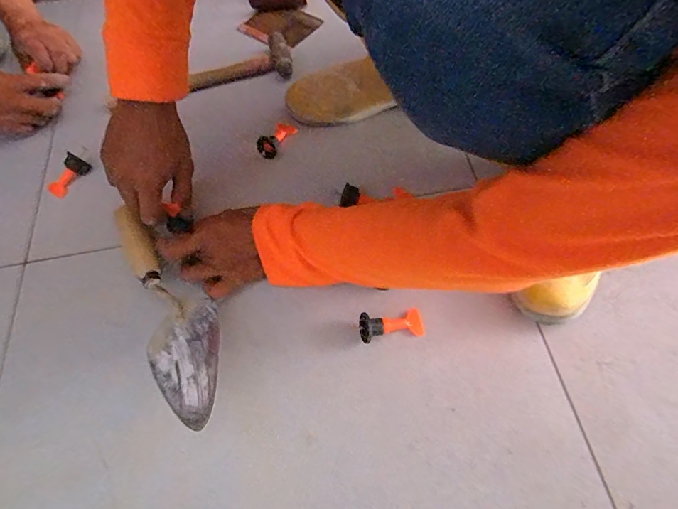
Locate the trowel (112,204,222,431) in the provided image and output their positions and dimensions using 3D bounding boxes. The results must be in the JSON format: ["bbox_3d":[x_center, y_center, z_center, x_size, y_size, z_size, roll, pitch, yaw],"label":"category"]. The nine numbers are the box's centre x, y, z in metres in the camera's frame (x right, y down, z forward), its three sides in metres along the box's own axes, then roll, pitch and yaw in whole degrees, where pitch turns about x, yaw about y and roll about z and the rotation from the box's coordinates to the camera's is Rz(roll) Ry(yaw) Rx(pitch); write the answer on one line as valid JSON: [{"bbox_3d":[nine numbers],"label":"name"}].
[{"bbox_3d":[-0.186,0.065,0.452,0.088,0.058,0.264,-35,65,-15],"label":"trowel"}]

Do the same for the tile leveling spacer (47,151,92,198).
[{"bbox_3d":[-0.383,-0.111,0.572,0.033,0.023,0.062,24,66,16],"label":"tile leveling spacer"}]

